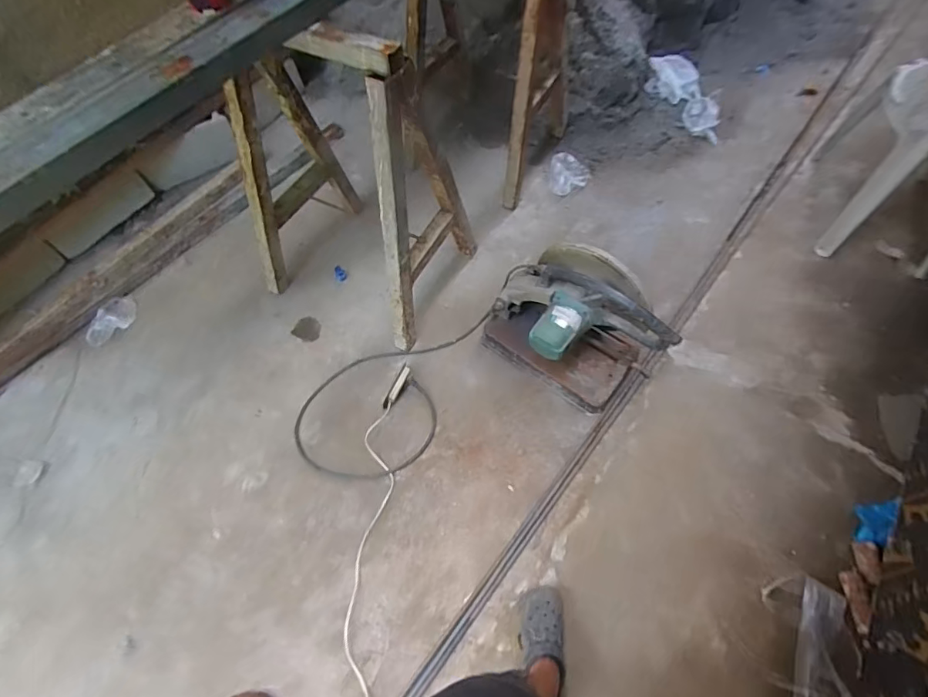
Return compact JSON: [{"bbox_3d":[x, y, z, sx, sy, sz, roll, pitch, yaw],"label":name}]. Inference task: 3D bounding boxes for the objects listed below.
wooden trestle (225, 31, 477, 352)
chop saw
[{"bbox_3d":[-0.345,-0.479,1.381,0.544,0.789,0.425,24,64,16],"label":"wooden trestle"},{"bbox_3d":[0.302,-0.060,1.421,0.476,0.364,0.256,32,67,20],"label":"chop saw"}]

